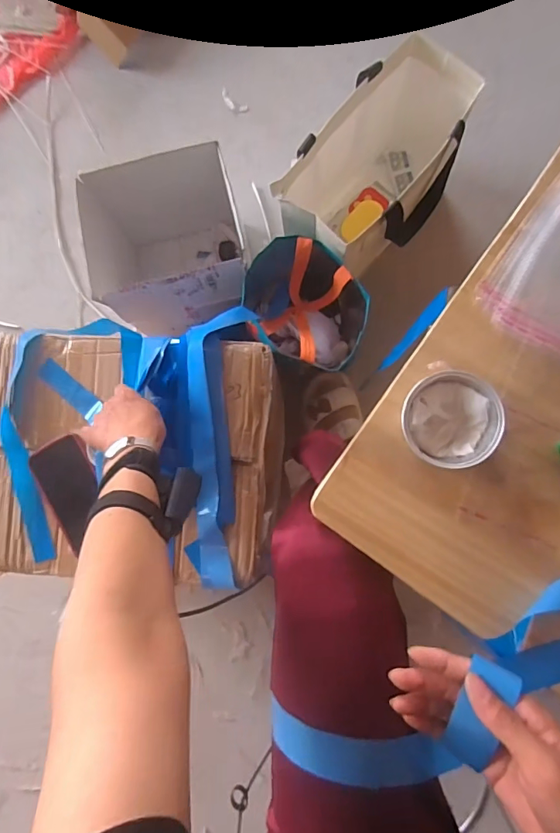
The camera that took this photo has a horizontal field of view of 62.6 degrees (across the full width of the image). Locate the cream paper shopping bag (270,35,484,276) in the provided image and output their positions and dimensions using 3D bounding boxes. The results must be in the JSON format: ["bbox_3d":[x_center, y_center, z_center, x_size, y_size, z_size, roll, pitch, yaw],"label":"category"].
[{"bbox_3d":[0.184,-0.427,0.882,0.213,0.289,0.378,42,89,5],"label":"cream paper shopping bag"}]

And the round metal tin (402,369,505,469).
[{"bbox_3d":[0.147,0.003,0.406,0.080,0.038,0.079,0,84,4],"label":"round metal tin"}]

